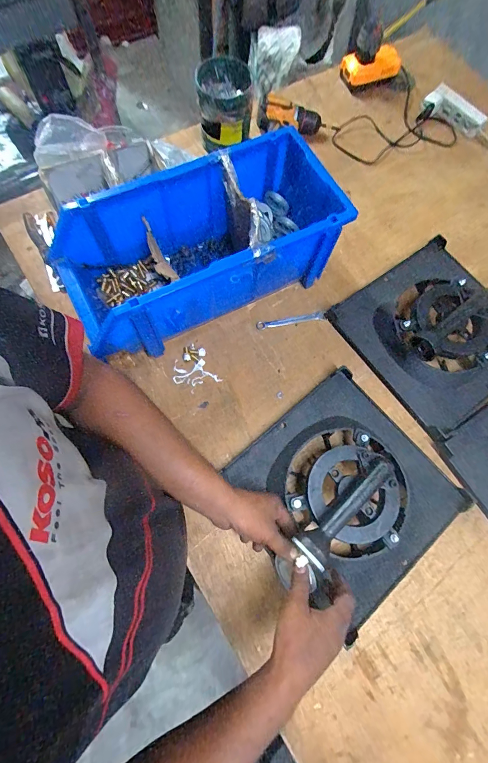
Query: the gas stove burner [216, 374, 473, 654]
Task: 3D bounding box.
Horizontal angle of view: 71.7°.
[{"bbox_3d":[0.169,0.159,0.502,0.271,0.106,0.306,-39,78,-13],"label":"gas stove burner"}]

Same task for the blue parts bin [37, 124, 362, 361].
[{"bbox_3d":[-0.067,-0.229,0.578,0.462,0.185,0.221,-24,75,-9],"label":"blue parts bin"}]

